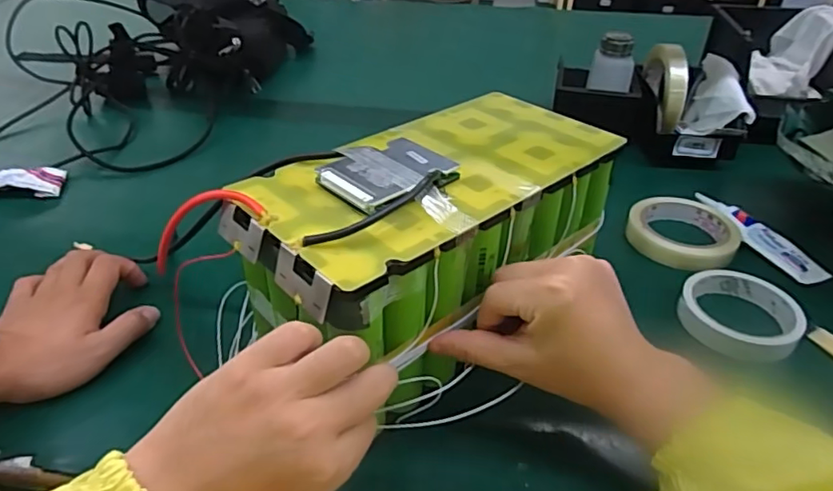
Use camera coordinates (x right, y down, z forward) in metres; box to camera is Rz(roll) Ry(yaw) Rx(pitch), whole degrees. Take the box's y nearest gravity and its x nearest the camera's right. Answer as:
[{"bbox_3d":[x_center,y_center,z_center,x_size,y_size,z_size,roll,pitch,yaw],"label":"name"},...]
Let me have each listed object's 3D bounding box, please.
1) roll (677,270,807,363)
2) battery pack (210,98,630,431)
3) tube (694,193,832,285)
[{"bbox_3d":[0.269,0.058,0.470,0.088,0.020,0.095,1,36,-1],"label":"roll"},{"bbox_3d":[0.018,-0.013,0.408,0.276,0.104,0.151,-27,45,-33],"label":"battery pack"},{"bbox_3d":[0.340,-0.011,0.565,0.031,0.011,0.142,-33,53,-11],"label":"tube"}]

